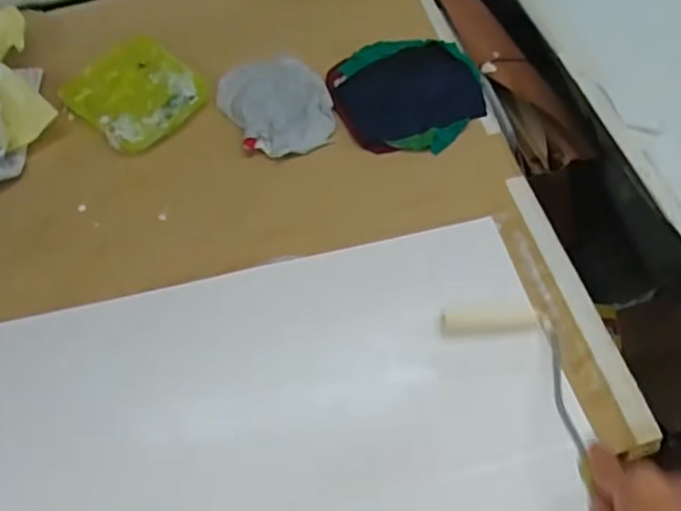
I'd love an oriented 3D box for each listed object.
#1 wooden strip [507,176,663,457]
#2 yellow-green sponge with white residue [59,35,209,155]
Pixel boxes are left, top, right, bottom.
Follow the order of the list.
[{"bbox_3d":[0.247,0.046,0.612,0.026,0.013,0.308,-12,62,-10],"label":"wooden strip"},{"bbox_3d":[-0.247,-0.198,0.716,0.144,0.017,0.136,40,66,18],"label":"yellow-green sponge with white residue"}]

